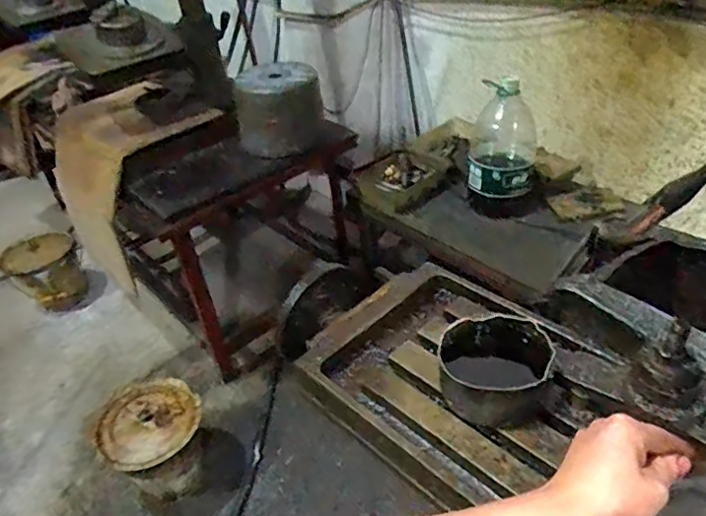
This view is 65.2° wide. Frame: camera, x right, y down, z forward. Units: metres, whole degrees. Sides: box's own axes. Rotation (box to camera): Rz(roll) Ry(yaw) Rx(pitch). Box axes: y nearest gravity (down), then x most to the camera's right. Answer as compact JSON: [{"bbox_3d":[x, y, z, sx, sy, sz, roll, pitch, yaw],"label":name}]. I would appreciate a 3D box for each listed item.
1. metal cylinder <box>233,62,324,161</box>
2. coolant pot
[{"bbox_3d":[-0.203,-0.420,1.525,0.226,0.205,0.229,-10,38,-5],"label":"metal cylinder"},{"bbox_3d":[0.141,0.118,0.550,0.103,0.063,0.105,-4,38,3],"label":"coolant pot"}]

